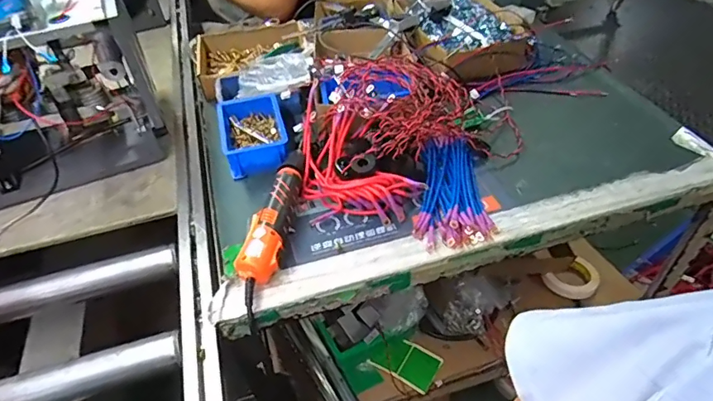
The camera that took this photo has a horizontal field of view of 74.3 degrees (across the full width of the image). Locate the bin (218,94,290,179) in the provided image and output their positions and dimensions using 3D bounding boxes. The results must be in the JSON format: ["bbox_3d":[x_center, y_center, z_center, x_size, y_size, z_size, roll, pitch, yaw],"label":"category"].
[{"bbox_3d":[-0.168,-0.109,0.771,0.101,0.048,0.155,-13,45,-9],"label":"bin"}]

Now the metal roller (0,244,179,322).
[{"bbox_3d":[-0.539,0.157,0.642,0.578,0.043,0.049,-14,45,-10],"label":"metal roller"}]

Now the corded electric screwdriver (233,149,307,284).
[{"bbox_3d":[-0.107,0.014,0.648,0.047,0.042,0.233,4,45,8],"label":"corded electric screwdriver"}]

